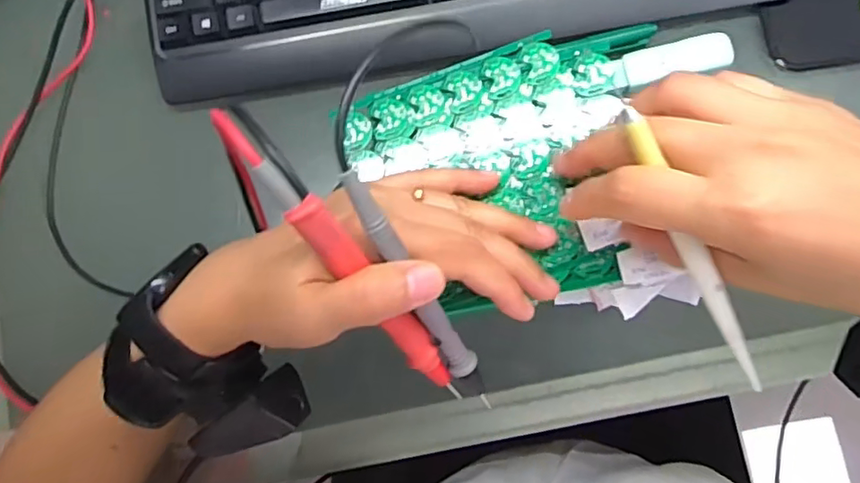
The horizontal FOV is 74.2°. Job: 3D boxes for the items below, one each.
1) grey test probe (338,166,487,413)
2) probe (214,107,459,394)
[{"bbox_3d":[-0.002,0.026,0.236,0.014,0.008,0.136,-28,121,0],"label":"grey test probe"},{"bbox_3d":[-0.028,0.014,0.225,0.013,0.010,0.157,-37,118,-2],"label":"probe"}]

